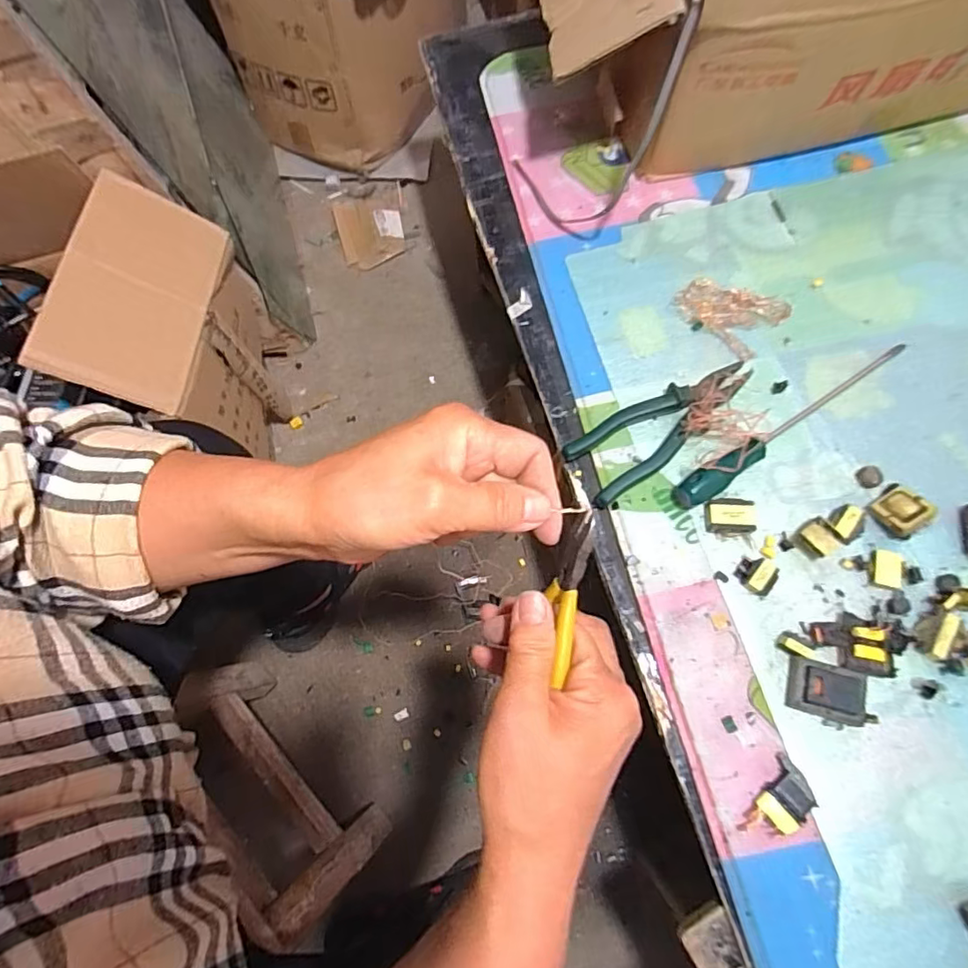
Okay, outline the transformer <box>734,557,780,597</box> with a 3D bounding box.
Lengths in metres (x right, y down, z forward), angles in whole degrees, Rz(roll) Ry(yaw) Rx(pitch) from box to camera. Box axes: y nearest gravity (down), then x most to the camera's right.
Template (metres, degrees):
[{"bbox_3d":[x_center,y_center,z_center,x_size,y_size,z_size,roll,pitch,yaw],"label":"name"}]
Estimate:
[{"bbox_3d":[0.241,0.079,0.490,0.030,0.012,0.034,-43,74,-12],"label":"transformer"}]

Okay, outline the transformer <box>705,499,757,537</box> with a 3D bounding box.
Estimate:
[{"bbox_3d":[0.225,0.031,0.509,0.041,0.016,0.030,0,71,3],"label":"transformer"}]

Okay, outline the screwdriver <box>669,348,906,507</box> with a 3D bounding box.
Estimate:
[{"bbox_3d":[0.302,-0.060,0.526,0.285,0.032,0.026,-31,72,-8],"label":"screwdriver"}]

